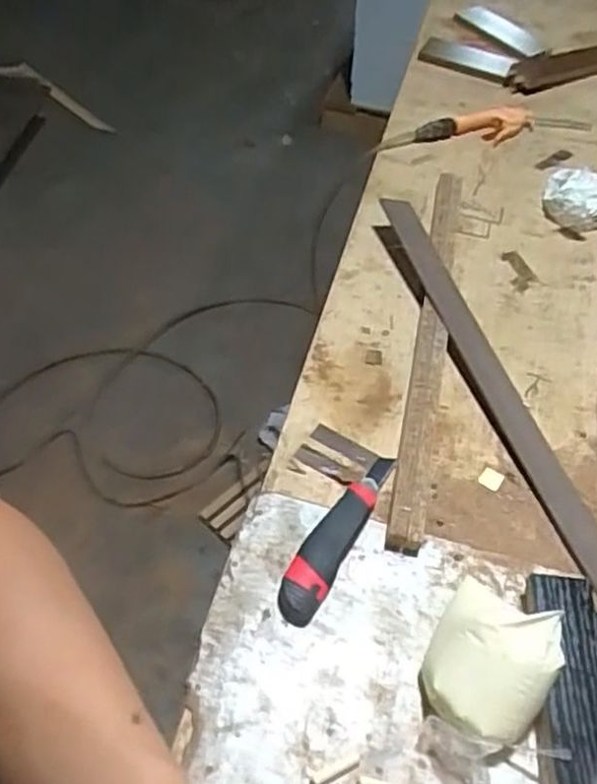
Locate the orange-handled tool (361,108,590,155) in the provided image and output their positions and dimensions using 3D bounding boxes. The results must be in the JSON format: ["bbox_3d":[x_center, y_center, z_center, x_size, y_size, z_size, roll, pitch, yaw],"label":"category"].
[{"bbox_3d":[0.276,-0.392,1.076,0.333,0.033,0.056,-10,53,-11],"label":"orange-handled tool"}]

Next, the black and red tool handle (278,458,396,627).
[{"bbox_3d":[0.035,0.126,0.666,0.039,0.024,0.187,24,55,16],"label":"black and red tool handle"}]

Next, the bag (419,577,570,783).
[{"bbox_3d":[0.151,0.219,0.568,0.097,0.072,0.159,16,54,10],"label":"bag"}]

